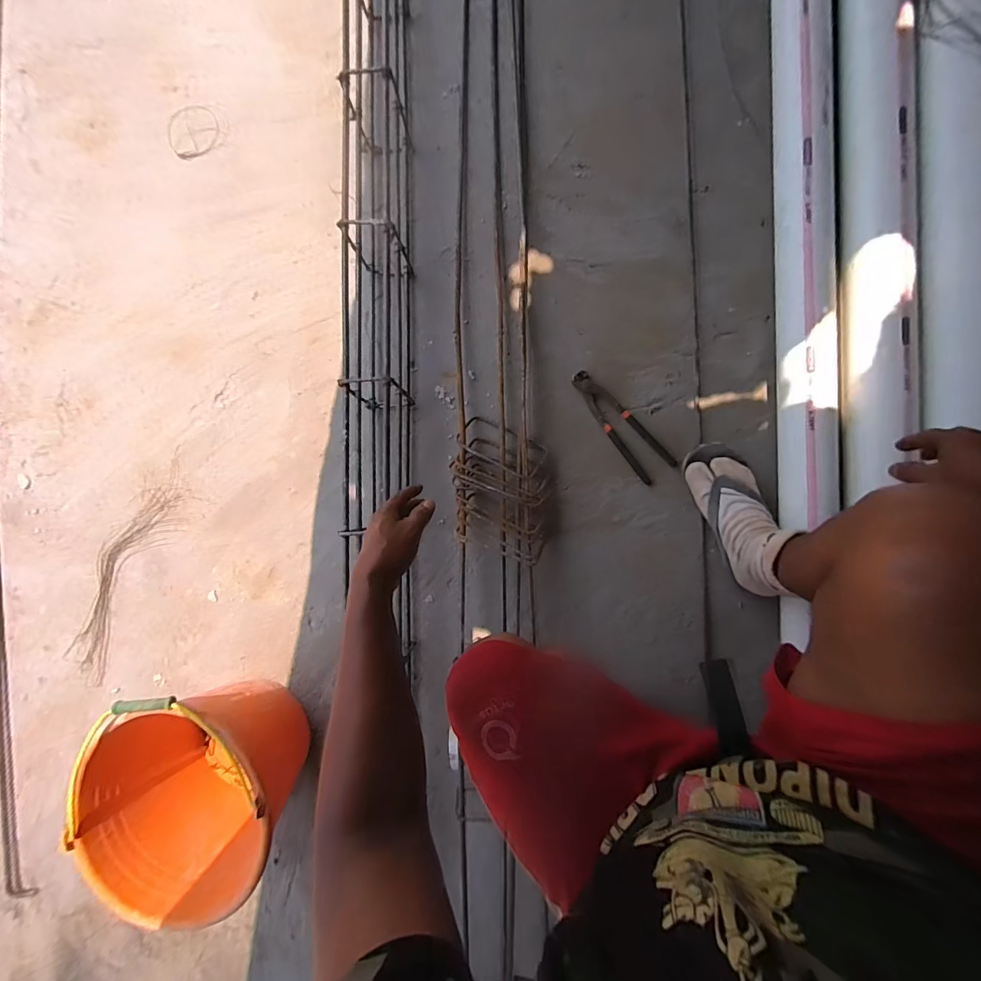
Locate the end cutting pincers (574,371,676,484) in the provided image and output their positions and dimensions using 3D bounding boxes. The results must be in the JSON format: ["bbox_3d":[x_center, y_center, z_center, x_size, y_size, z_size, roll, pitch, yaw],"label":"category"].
[{"bbox_3d":[0.228,-0.118,0.770,0.062,0.014,0.228,-39,86,3],"label":"end cutting pincers"}]

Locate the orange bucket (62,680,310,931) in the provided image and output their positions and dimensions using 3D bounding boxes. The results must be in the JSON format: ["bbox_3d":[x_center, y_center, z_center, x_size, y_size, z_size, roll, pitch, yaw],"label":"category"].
[{"bbox_3d":[-0.459,0.474,0.733,0.291,0.266,0.320,0,89,5],"label":"orange bucket"}]

